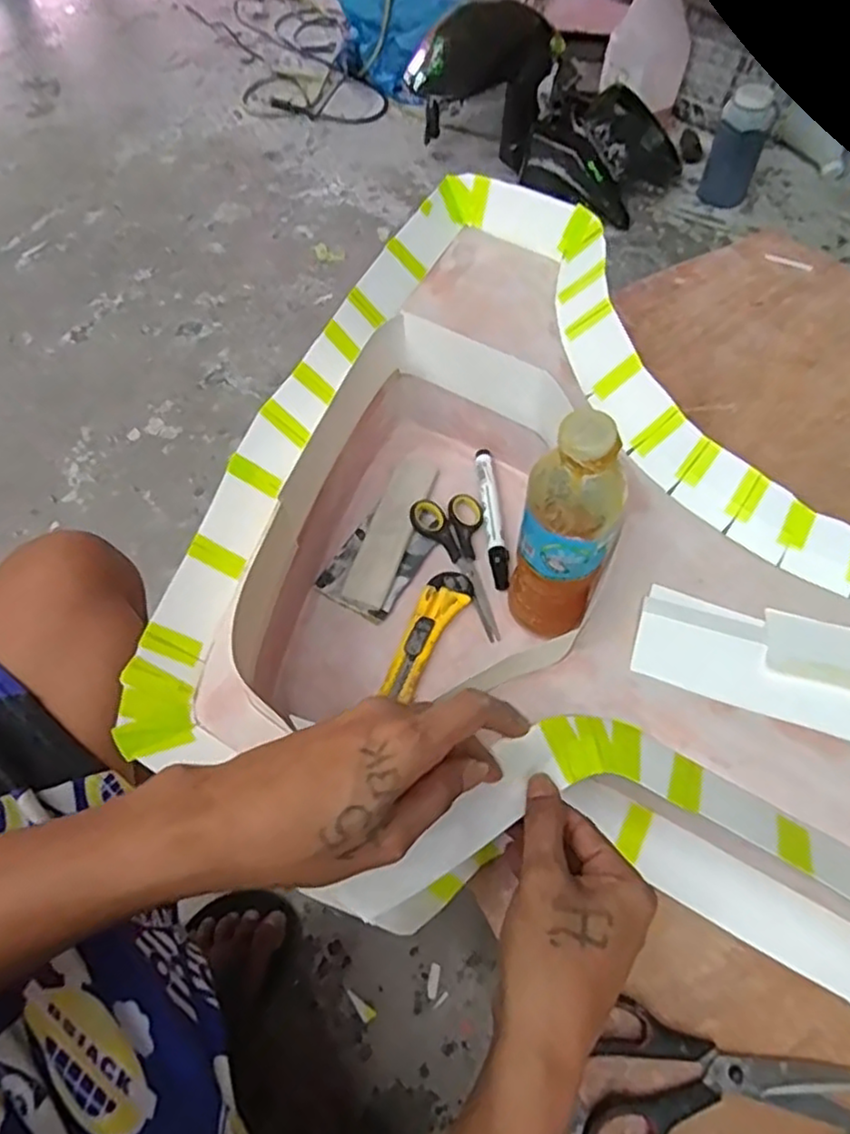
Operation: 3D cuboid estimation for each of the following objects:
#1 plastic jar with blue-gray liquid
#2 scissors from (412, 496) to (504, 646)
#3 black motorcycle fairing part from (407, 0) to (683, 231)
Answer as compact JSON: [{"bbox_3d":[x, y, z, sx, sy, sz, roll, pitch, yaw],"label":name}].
[{"bbox_3d":[0.597,-0.800,1.284,0.091,0.185,0.090,0,60,1],"label":"plastic jar with blue-gray liquid"},{"bbox_3d":[0.033,-0.001,0.567,0.062,0.017,0.137,-13,60,-7],"label":"scissors"},{"bbox_3d":[0.247,-0.859,1.299,0.542,0.201,0.244,24,60,-15],"label":"black motorcycle fairing part"}]

